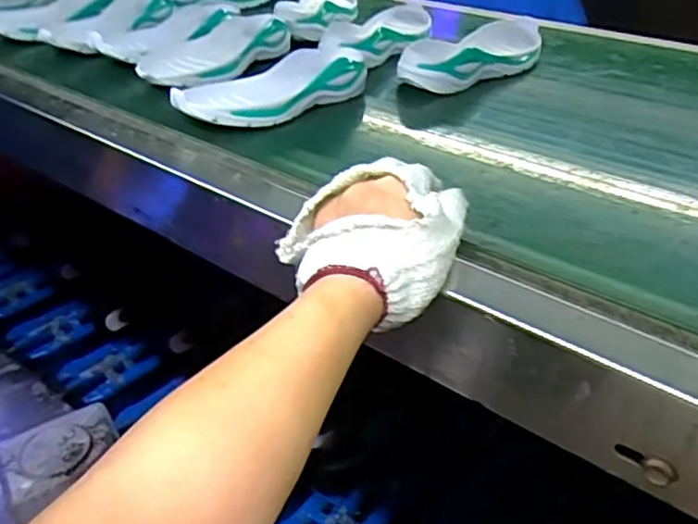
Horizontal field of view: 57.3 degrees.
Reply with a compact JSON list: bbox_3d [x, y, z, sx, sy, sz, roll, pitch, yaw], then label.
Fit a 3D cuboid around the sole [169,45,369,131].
[{"bbox_3d":[-0.061,-0.185,0.664,0.100,0.034,0.246,17,38,25],"label":"sole"}]

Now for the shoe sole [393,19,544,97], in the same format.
[{"bbox_3d":[0.154,-0.246,0.762,0.081,0.052,0.234,26,43,34],"label":"shoe sole"}]

